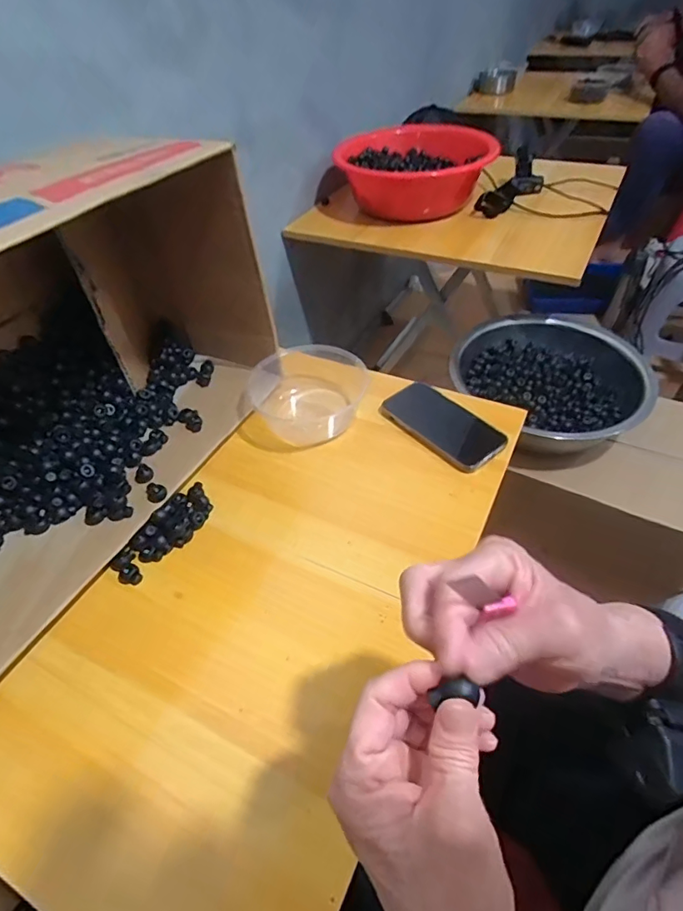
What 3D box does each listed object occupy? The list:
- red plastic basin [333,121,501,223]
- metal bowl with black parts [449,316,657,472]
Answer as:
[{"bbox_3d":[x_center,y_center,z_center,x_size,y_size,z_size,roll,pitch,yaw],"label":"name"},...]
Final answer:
[{"bbox_3d":[0.152,-0.589,1.046,0.316,0.124,0.279,13,48,16],"label":"red plastic basin"},{"bbox_3d":[0.373,-0.127,0.889,0.319,0.104,0.328,-22,48,-17],"label":"metal bowl with black parts"}]

